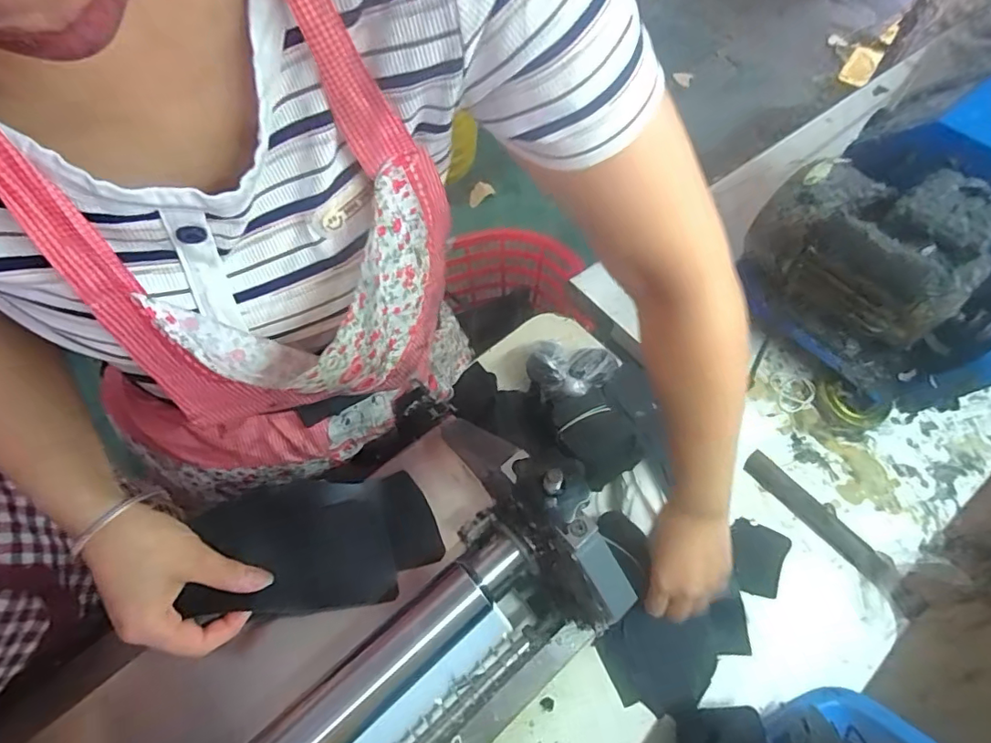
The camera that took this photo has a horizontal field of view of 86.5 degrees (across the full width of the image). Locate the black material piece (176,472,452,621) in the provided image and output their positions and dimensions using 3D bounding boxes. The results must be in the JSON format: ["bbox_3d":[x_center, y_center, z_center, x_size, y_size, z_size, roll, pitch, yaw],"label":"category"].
[{"bbox_3d":[-0.129,0.129,0.398,0.168,0.014,0.093,-4,64,-16],"label":"black material piece"}]

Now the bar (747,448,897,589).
[{"bbox_3d":[0.363,0.166,0.600,0.025,0.025,0.178,-36,66,-16],"label":"bar"}]

